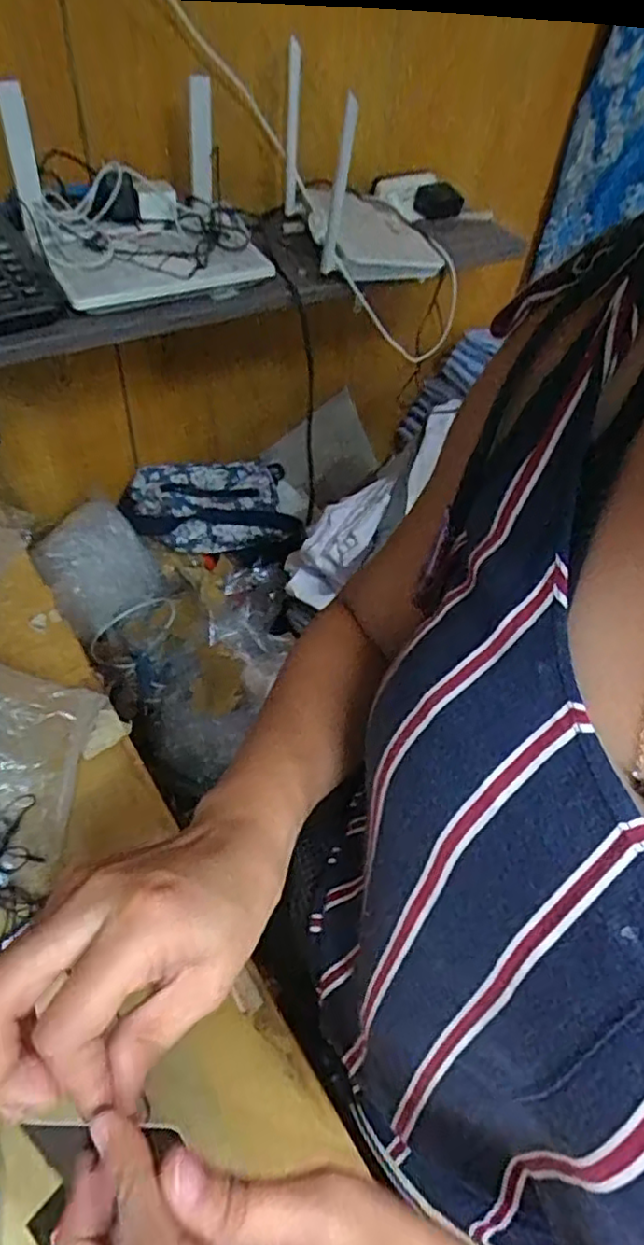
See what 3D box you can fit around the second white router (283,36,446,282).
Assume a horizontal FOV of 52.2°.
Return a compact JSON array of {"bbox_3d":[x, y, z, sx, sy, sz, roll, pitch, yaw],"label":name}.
[{"bbox_3d":[0.056,-0.535,0.780,0.164,0.171,0.224,-10,53,-14],"label":"second white router"}]

